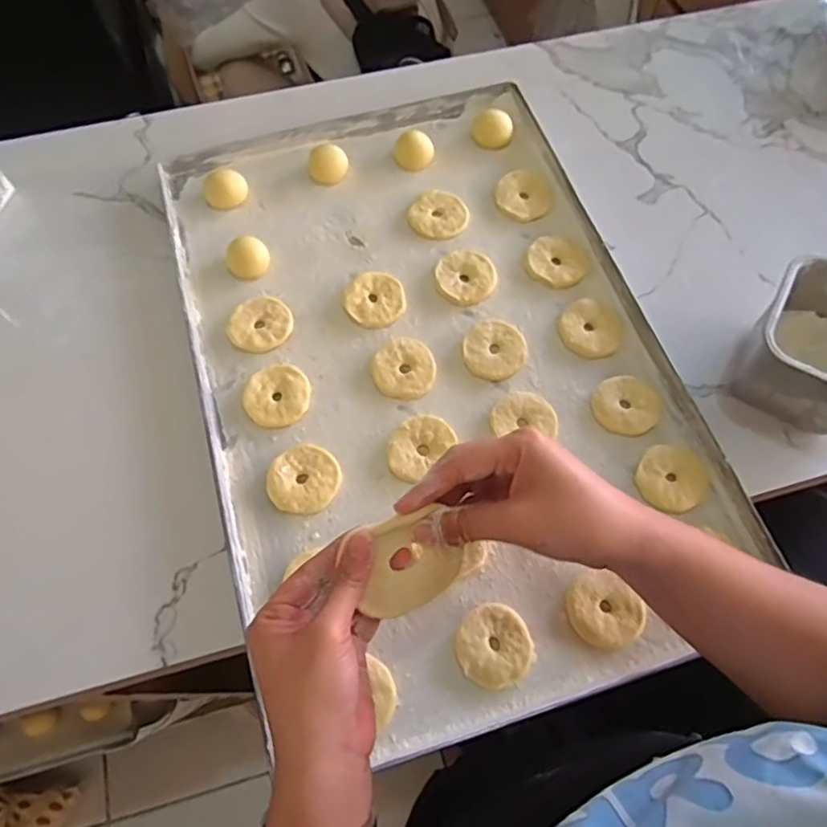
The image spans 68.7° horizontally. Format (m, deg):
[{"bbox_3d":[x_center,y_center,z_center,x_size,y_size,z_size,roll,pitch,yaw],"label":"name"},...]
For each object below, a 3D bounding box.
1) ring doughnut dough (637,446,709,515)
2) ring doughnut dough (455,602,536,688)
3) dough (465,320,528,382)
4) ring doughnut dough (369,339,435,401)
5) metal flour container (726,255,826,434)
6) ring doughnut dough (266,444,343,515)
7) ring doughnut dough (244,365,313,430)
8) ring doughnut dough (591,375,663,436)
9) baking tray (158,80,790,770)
[{"bbox_3d":[0.221,0.055,0.514,0.058,0.010,0.057,11,66,5],"label":"ring doughnut dough"},{"bbox_3d":[0.061,0.177,0.462,0.056,0.011,0.057,0,65,0],"label":"ring doughnut dough"},{"bbox_3d":[0.077,-0.060,0.568,0.057,0.011,0.062,0,65,0],"label":"dough"},{"bbox_3d":[-0.009,-0.041,0.561,0.057,0.010,0.061,-4,65,-2],"label":"ring doughnut dough"},{"bbox_3d":[0.349,-0.048,0.520,0.120,0.094,0.116,34,71,14],"label":"metal flour container"},{"bbox_3d":[-0.093,0.057,0.516,0.060,0.012,0.058,-2,65,-1],"label":"ring doughnut dough"},{"bbox_3d":[-0.123,-0.016,0.549,0.059,0.009,0.059,1,68,-1],"label":"ring doughnut dough"},{"bbox_3d":[0.193,-0.008,0.544,0.062,0.011,0.056,-27,68,-12],"label":"ring doughnut dough"},{"bbox_3d":[0.015,-0.056,0.563,0.410,0.029,0.610,-15,66,-7],"label":"baking tray"}]

